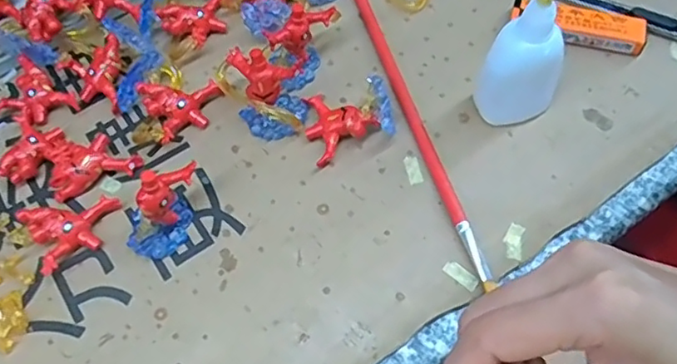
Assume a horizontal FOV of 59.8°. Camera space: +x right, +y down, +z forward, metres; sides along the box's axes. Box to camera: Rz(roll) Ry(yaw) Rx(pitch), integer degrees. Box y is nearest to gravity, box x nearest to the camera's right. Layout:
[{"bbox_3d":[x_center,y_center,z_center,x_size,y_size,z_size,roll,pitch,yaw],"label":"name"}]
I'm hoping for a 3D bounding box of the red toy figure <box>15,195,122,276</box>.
[{"bbox_3d":[-0.138,0.023,0.311,0.046,0.014,0.035,-29,66,-13],"label":"red toy figure"}]

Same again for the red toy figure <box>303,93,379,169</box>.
[{"bbox_3d":[-0.005,-0.036,0.336,0.039,0.018,0.042,-32,67,-14],"label":"red toy figure"}]

